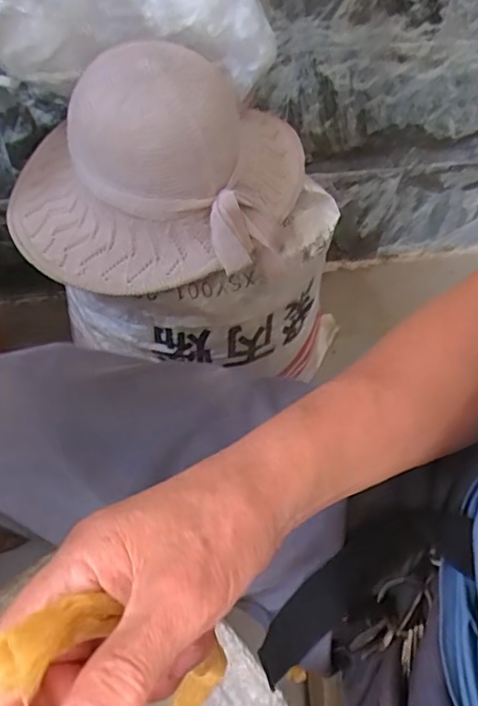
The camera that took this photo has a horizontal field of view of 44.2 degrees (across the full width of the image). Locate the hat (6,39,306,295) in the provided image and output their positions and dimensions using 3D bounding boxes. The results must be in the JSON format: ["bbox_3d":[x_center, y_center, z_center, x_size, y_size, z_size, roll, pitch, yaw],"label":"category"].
[{"bbox_3d":[-0.091,-0.204,0.590,0.316,0.162,0.250,4,51,0],"label":"hat"}]

